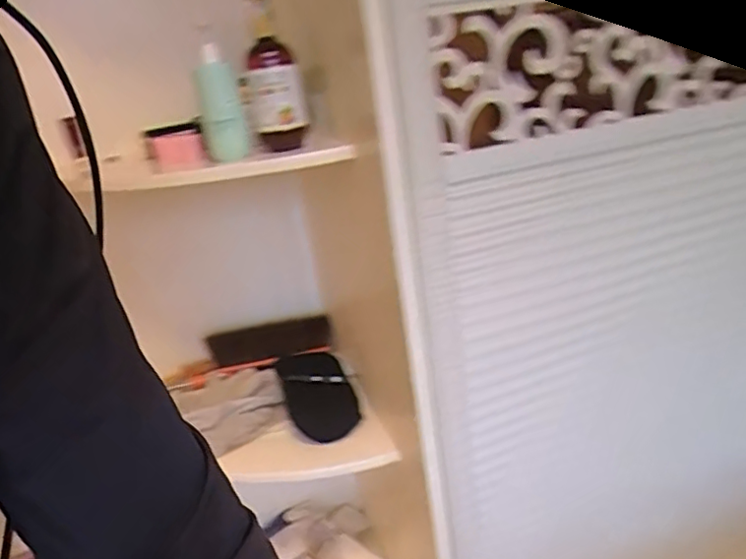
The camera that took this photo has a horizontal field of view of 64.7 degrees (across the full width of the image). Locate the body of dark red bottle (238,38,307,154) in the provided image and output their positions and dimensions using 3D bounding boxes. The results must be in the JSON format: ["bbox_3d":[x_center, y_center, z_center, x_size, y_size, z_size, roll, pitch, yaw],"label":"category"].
[{"bbox_3d":[-0.143,-0.258,0.836,0.083,0.143,0.068,-11,19,-8],"label":"body of dark red bottle"}]

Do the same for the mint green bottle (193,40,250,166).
[{"bbox_3d":[-0.225,-0.255,0.862,0.061,0.154,0.068,-12,19,-13],"label":"mint green bottle"}]

